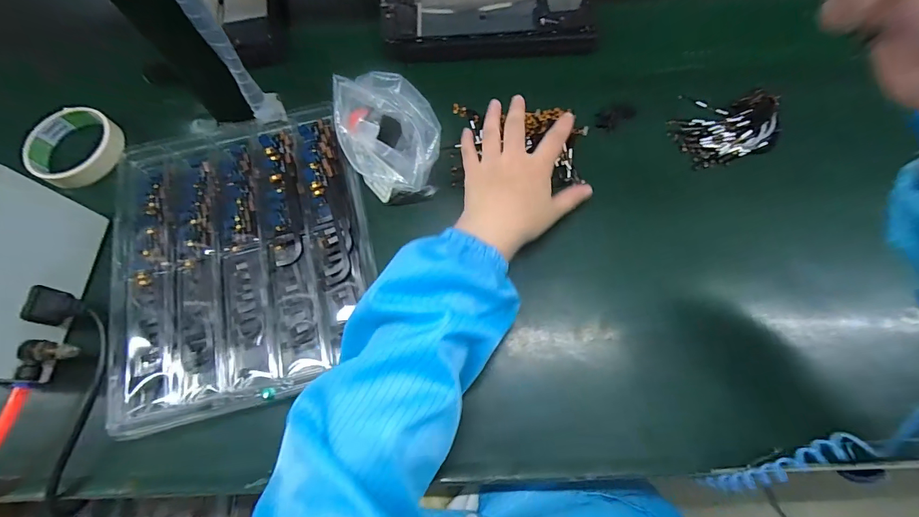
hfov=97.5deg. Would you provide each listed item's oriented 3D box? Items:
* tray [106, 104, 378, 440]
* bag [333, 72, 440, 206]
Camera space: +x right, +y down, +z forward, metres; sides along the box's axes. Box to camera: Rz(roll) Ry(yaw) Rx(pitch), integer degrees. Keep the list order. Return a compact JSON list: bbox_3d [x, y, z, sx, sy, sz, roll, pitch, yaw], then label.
[{"bbox_3d":[-0.199,-0.013,0.369,0.222,0.019,0.280,-16,68,-4],"label":"tray"},{"bbox_3d":[-0.063,-0.109,0.372,0.085,0.059,0.125,-22,68,-4],"label":"bag"}]

